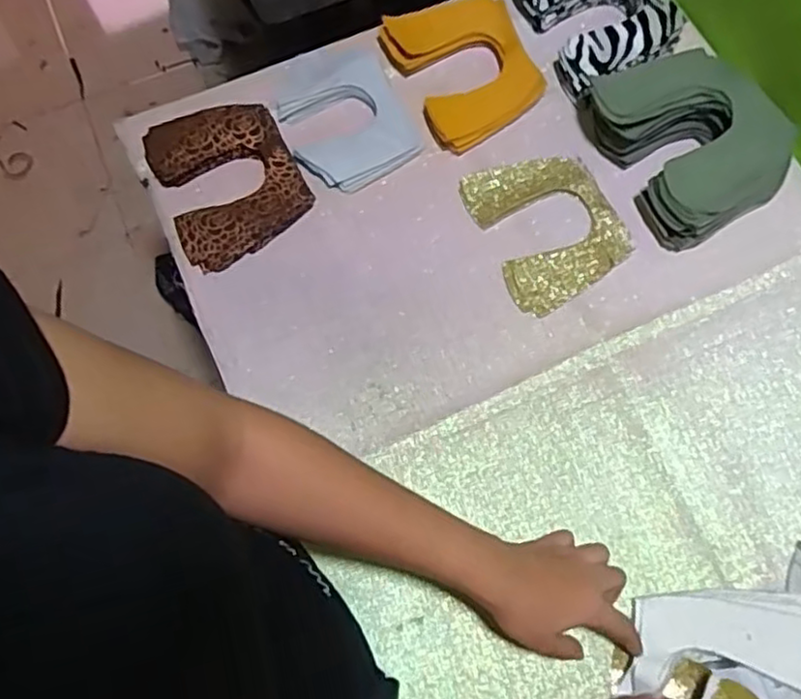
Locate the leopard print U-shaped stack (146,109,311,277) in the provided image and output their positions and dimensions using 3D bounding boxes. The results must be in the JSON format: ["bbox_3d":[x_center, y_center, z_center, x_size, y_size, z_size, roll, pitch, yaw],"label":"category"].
[{"bbox_3d":[-0.171,-0.170,0.679,0.131,0.035,0.159,-27,71,-8],"label":"leopard print U-shaped stack"}]

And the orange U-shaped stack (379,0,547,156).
[{"bbox_3d":[0.068,-0.292,0.703,0.129,0.022,0.156,-28,81,-5],"label":"orange U-shaped stack"}]

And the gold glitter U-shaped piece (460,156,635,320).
[{"bbox_3d":[0.144,-0.121,0.659,0.127,0.014,0.156,-21,70,-6],"label":"gold glitter U-shaped piece"}]

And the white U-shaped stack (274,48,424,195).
[{"bbox_3d":[-0.056,-0.235,0.695,0.116,0.028,0.144,-25,71,-7],"label":"white U-shaped stack"}]

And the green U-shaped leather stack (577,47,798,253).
[{"bbox_3d":[0.271,-0.203,0.650,0.143,0.075,0.185,-25,71,-7],"label":"green U-shaped leather stack"}]

